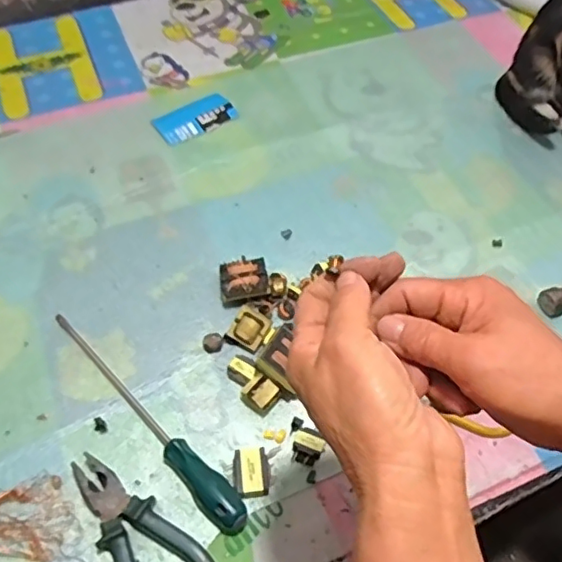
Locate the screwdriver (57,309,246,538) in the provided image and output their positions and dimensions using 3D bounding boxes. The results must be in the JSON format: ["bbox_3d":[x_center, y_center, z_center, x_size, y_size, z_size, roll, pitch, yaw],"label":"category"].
[{"bbox_3d":[-0.132,0.121,0.553,0.030,0.025,0.286,-38,64,-23],"label":"screwdriver"}]

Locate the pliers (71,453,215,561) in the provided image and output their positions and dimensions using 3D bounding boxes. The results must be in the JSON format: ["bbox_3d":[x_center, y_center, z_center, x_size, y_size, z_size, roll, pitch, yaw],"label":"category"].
[{"bbox_3d":[-0.110,0.225,0.487,0.071,0.017,0.194,-37,64,-23],"label":"pliers"}]

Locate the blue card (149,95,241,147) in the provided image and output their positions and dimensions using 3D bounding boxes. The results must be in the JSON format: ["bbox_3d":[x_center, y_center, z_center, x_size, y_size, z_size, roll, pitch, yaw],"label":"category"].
[{"bbox_3d":[-0.115,-0.221,0.794,0.107,0.005,0.054,-29,69,-17],"label":"blue card"}]

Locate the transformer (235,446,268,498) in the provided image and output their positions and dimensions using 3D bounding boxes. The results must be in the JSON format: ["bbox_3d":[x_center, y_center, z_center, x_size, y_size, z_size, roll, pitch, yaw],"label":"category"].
[{"bbox_3d":[-0.026,0.174,0.527,0.027,0.016,0.042,-4,56,-4],"label":"transformer"}]

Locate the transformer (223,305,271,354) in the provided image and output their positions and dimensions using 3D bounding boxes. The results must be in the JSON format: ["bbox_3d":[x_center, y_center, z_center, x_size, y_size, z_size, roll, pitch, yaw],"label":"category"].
[{"bbox_3d":[-0.033,0.051,0.604,0.040,0.024,0.037,22,58,14],"label":"transformer"}]

